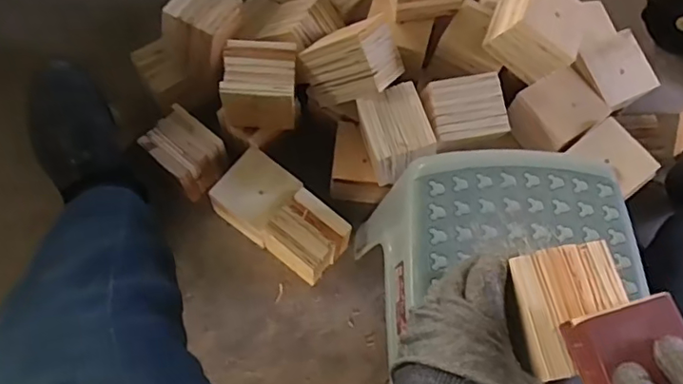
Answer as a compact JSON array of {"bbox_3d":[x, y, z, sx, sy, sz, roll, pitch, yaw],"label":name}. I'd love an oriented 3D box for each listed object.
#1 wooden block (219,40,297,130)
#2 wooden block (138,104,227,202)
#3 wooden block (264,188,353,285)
[{"bbox_3d":[-0.107,-0.148,0.765,0.103,0.088,0.098,1,68,-2],"label":"wooden block"},{"bbox_3d":[-0.224,-0.052,0.826,0.108,0.095,0.088,42,72,13],"label":"wooden block"},{"bbox_3d":[-0.048,0.067,0.792,0.097,0.103,0.085,41,72,13],"label":"wooden block"}]

